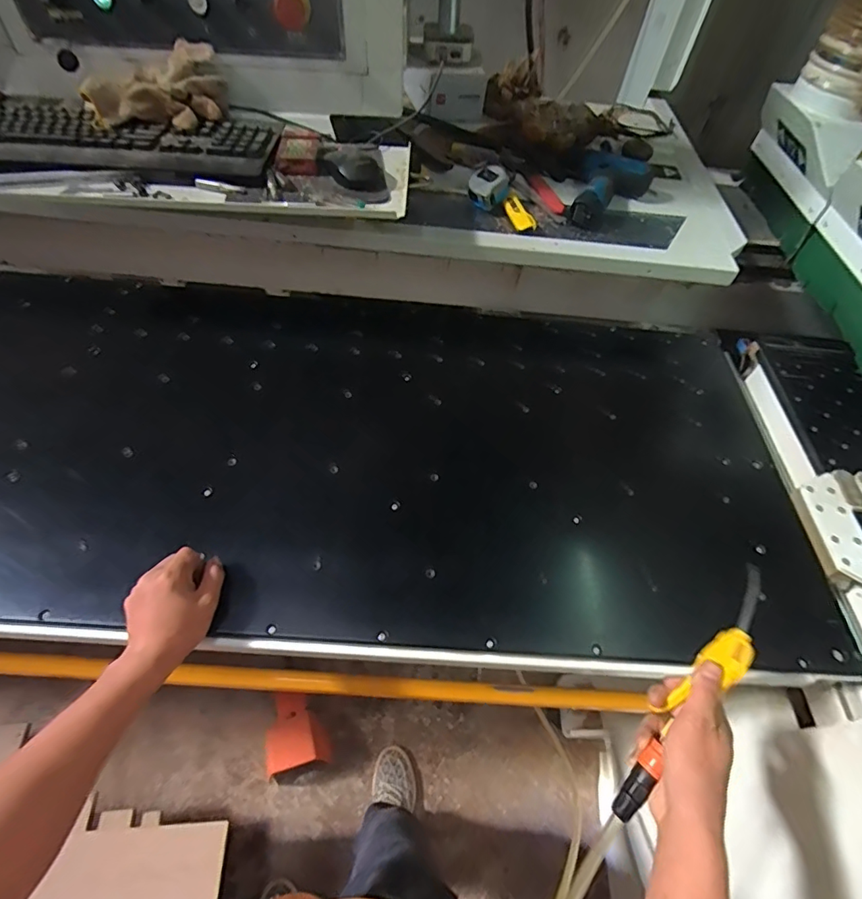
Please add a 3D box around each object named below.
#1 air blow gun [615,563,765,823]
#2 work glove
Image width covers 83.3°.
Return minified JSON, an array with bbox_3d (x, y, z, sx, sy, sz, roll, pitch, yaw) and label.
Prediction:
[{"bbox_3d":[0.263,0.229,0.474,0.032,0.058,0.284,37,78,20],"label":"air blow gun"},{"bbox_3d":[-0.369,-0.481,0.650,0.178,0.069,0.075,-22,59,-20],"label":"work glove"}]

